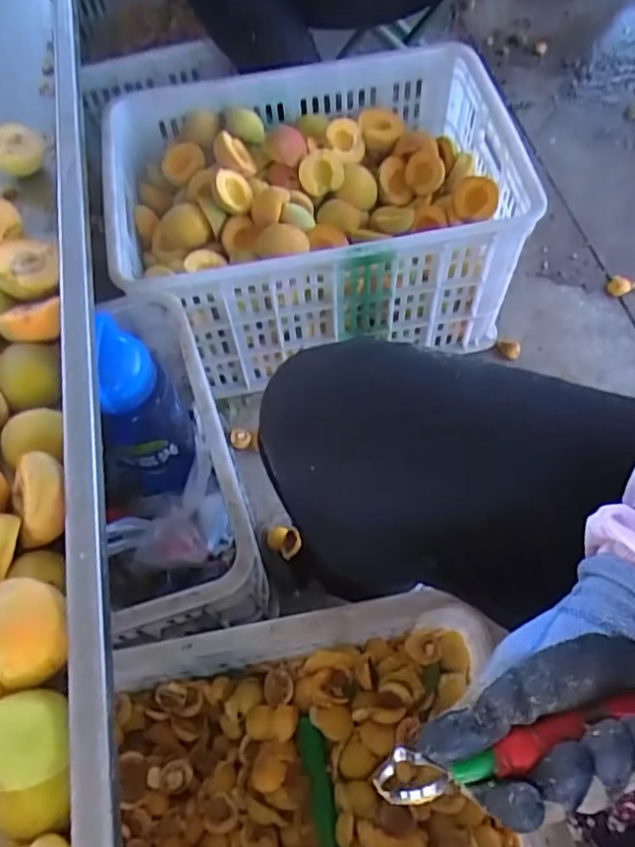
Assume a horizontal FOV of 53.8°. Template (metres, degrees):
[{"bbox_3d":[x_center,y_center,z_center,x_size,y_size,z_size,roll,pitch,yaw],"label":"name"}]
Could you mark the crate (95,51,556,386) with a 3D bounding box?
[{"bbox_3d":[-0.007,-0.344,0.941,0.540,0.250,0.449,-12,62,-4],"label":"crate"}]

